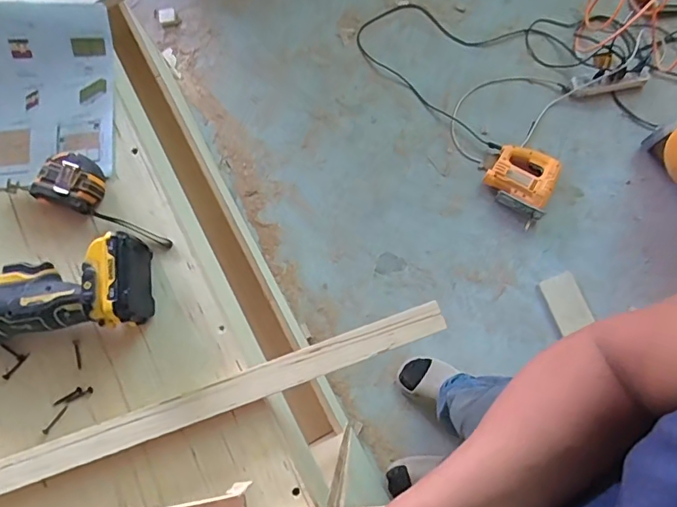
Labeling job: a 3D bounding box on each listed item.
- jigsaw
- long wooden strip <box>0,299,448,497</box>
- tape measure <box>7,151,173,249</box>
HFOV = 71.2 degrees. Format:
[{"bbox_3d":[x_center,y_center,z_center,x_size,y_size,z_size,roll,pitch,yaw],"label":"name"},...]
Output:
[{"bbox_3d":[0.546,-0.221,1.404,0.203,0.056,0.215,36,81,8],"label":"jigsaw"},{"bbox_3d":[-0.241,0.181,0.448,0.718,0.021,0.038,-19,78,-3],"label":"long wooden strip"},{"bbox_3d":[-0.267,-0.069,0.516,0.193,0.033,0.060,19,79,5],"label":"tape measure"}]

